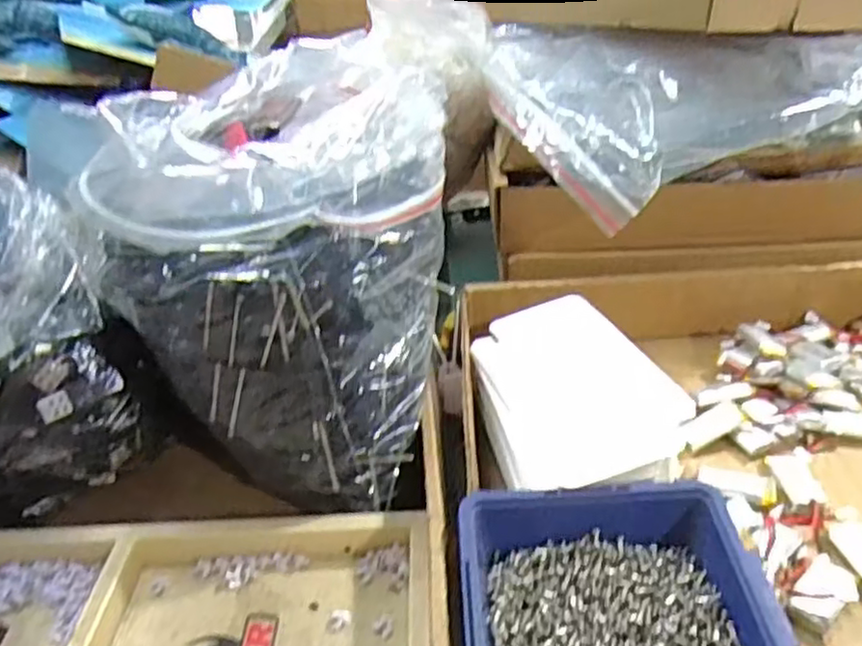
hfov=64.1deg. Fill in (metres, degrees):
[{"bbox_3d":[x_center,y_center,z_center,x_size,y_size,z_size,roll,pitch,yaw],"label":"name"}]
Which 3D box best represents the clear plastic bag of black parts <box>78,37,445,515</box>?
[{"bbox_3d":[-0.088,-0.039,0.421,0.188,0.185,0.203,3,33,11],"label":"clear plastic bag of black parts"}]

